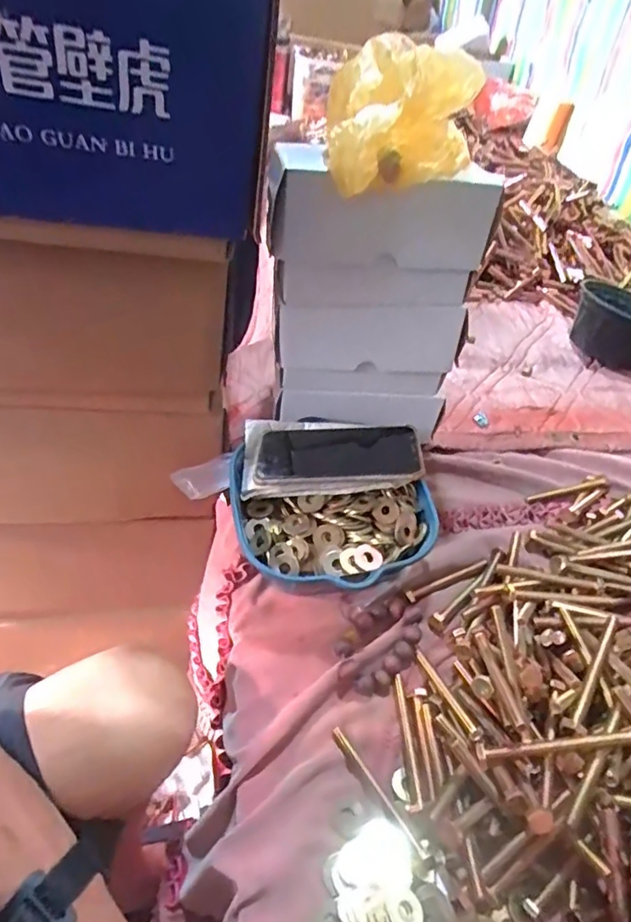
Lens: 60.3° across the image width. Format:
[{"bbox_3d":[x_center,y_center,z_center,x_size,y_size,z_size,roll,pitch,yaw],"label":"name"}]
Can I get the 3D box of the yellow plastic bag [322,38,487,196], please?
[{"bbox_3d":[0.063,-0.270,0.418,0.112,0.070,0.146,5,47,-5],"label":"yellow plastic bag"}]

